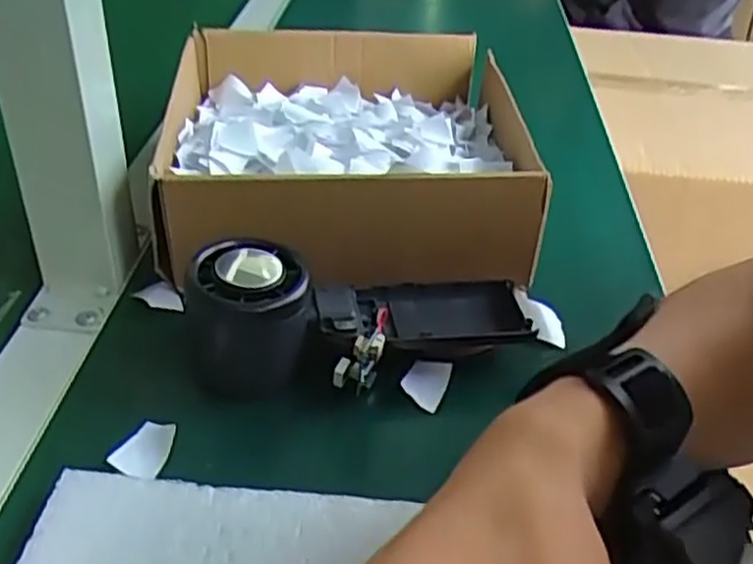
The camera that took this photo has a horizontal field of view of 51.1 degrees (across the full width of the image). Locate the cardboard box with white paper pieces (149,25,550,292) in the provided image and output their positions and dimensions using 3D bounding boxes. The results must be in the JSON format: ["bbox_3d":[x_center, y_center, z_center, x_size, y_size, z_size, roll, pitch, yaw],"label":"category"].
[{"bbox_3d":[-0.017,-0.092,0.505,0.210,0.073,0.270,0,36,-4],"label":"cardboard box with white paper pieces"}]

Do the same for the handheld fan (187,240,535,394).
[{"bbox_3d":[-0.005,0.013,0.371,0.161,0.053,0.064,-5,37,-11],"label":"handheld fan"}]

